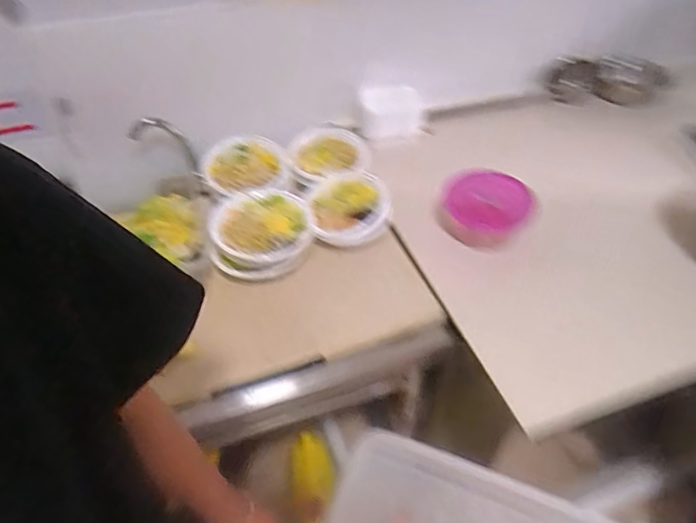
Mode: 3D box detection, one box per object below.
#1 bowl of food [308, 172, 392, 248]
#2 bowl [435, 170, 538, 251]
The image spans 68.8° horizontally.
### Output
[{"bbox_3d":[0.002,-0.089,0.939,0.147,0.076,0.150,0,46,0],"label":"bowl of food"},{"bbox_3d":[0.252,-0.092,0.927,0.155,0.086,0.126,22,50,21],"label":"bowl"}]

